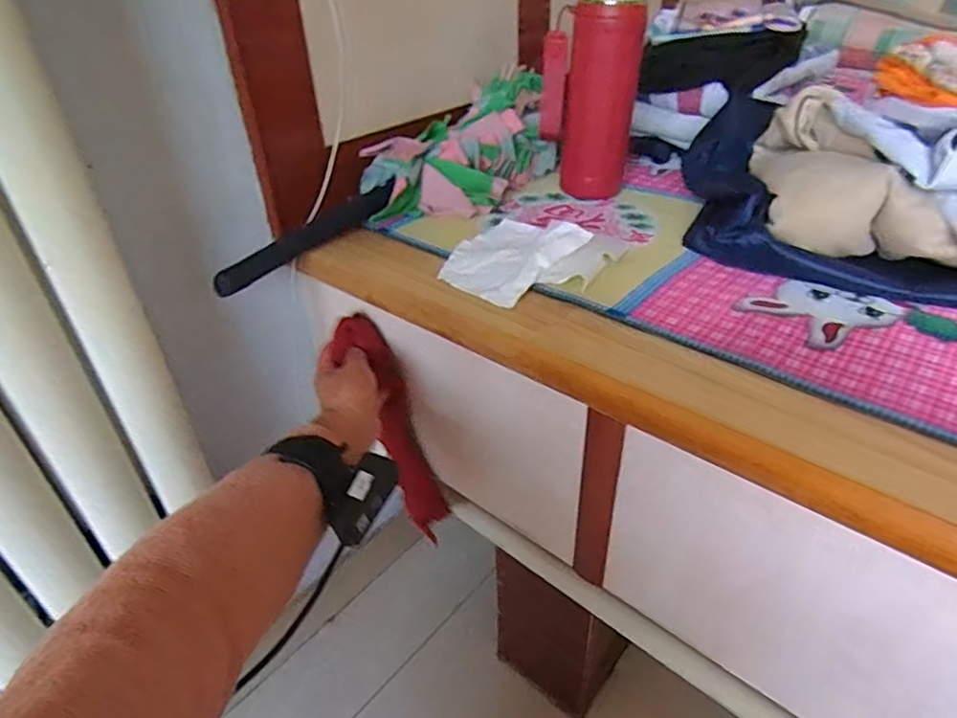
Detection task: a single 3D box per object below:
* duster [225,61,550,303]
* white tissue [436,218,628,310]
[{"bbox_3d":[-0.076,-0.211,0.669,0.139,0.098,0.482,28,46,35],"label":"duster"},{"bbox_3d":[0.045,-0.100,0.570,0.143,0.025,0.142,21,42,28],"label":"white tissue"}]

